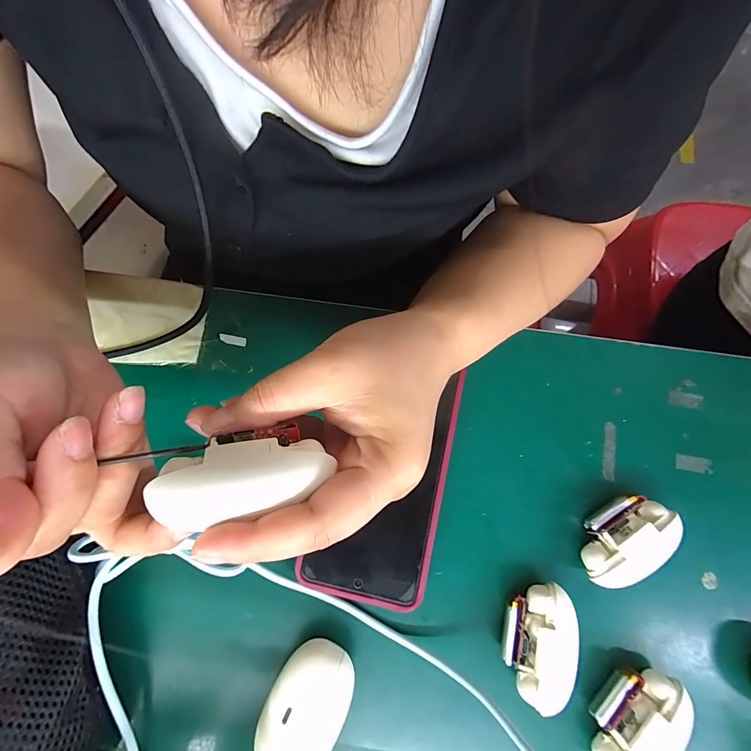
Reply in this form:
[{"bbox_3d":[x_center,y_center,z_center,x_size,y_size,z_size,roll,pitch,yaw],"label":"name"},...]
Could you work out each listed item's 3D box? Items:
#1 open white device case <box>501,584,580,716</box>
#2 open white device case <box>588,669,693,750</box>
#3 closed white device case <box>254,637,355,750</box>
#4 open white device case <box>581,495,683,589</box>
[{"bbox_3d":[0.096,0.158,0.219,0.036,0.028,0.064,12,78,1],"label":"open white device case"},{"bbox_3d":[0.145,0.195,0.209,0.031,0.035,0.064,44,80,7],"label":"open white device case"},{"bbox_3d":[-0.039,0.189,0.211,0.042,0.027,0.066,25,78,4],"label":"closed white device case"},{"bbox_3d":[0.155,0.102,0.231,0.061,0.030,0.036,-39,82,-9],"label":"open white device case"}]

